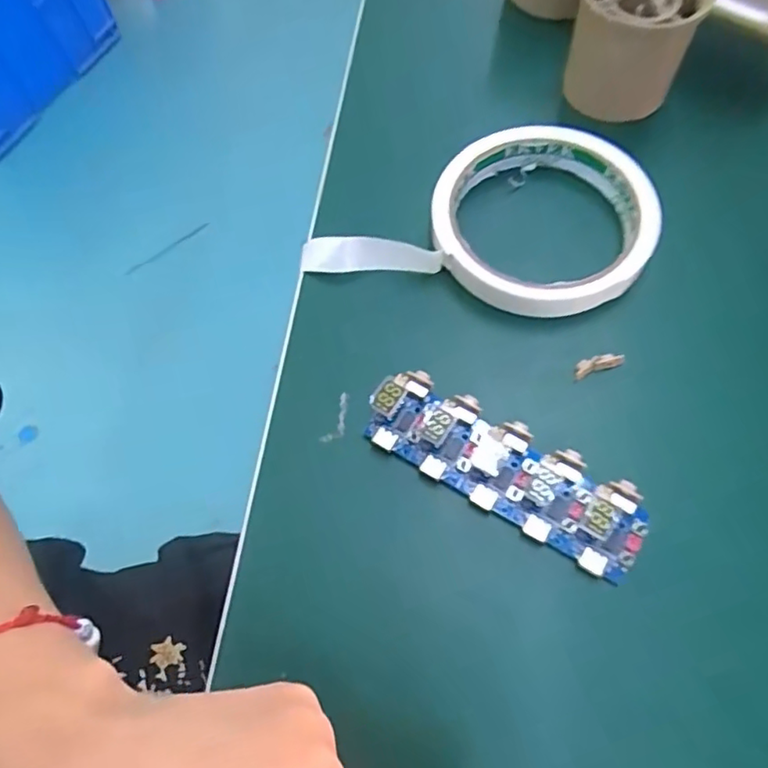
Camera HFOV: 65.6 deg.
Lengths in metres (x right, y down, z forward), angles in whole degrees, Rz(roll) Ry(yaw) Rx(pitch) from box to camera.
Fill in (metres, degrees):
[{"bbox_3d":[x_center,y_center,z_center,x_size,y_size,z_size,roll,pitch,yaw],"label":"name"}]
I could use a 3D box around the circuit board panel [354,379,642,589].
[{"bbox_3d":[0.045,0.031,0.223,0.108,0.012,0.032,28,71,14],"label":"circuit board panel"}]

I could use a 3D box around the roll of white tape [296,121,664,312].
[{"bbox_3d":[0.045,-0.078,0.265,0.143,0.022,0.089,14,68,9],"label":"roll of white tape"}]

